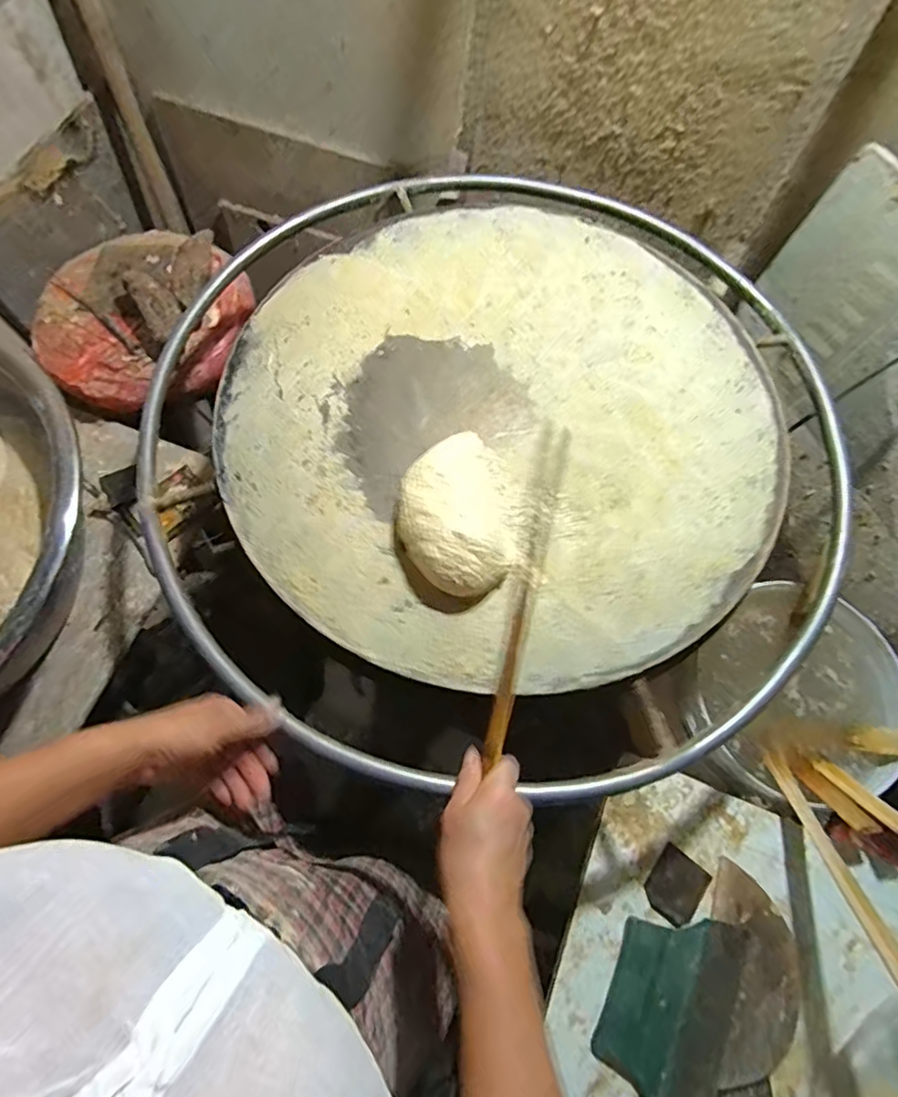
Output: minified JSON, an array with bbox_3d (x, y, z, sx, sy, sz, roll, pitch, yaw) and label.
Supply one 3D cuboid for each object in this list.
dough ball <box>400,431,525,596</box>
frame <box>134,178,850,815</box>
[{"bbox_3d":[0.011,-0.041,0.557,0.114,0.057,0.169,-4,67,-4],"label":"dough ball"},{"bbox_3d":[0.044,-0.147,0.651,0.820,0.052,0.793,26,69,9],"label":"frame"}]

